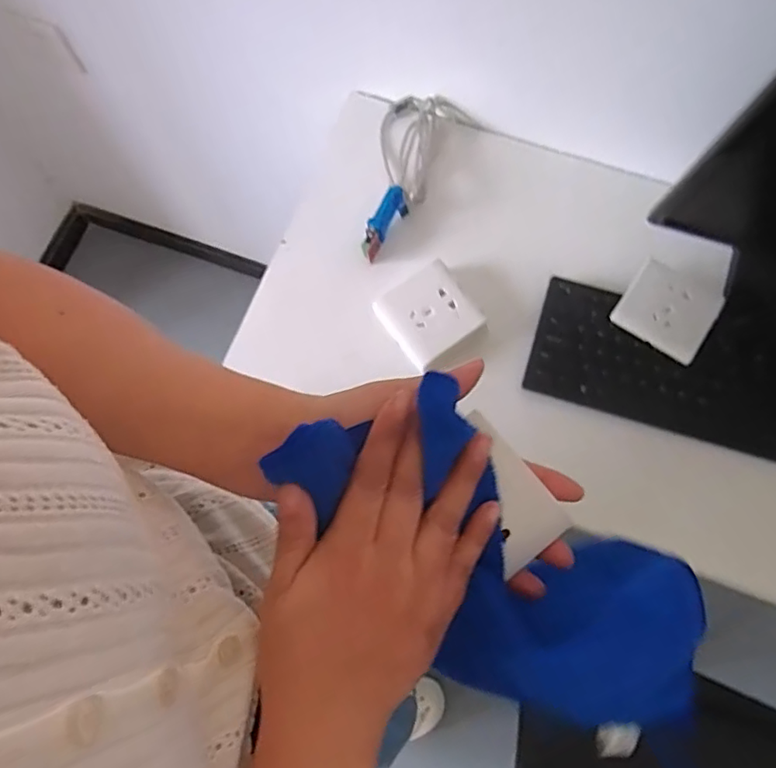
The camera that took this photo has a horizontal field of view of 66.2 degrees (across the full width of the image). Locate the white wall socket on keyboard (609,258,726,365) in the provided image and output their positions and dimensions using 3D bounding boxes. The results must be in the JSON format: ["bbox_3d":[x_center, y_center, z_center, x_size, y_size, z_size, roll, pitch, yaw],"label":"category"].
[{"bbox_3d":[0.282,-0.074,0.601,0.086,0.013,0.079,34,79,10],"label":"white wall socket on keyboard"}]

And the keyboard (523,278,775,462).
[{"bbox_3d":[0.353,0.007,0.579,0.416,0.024,0.117,18,76,7],"label":"keyboard"}]

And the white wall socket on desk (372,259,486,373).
[{"bbox_3d":[0.044,-0.071,0.621,0.088,0.027,0.088,-36,77,-7],"label":"white wall socket on desk"}]

